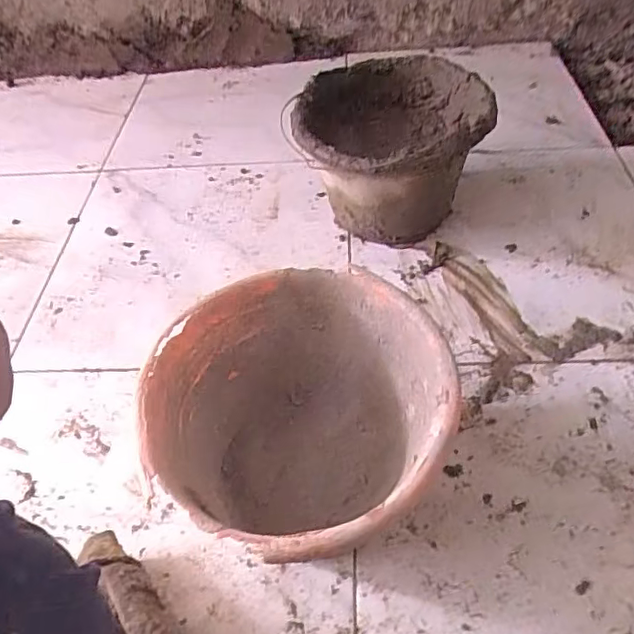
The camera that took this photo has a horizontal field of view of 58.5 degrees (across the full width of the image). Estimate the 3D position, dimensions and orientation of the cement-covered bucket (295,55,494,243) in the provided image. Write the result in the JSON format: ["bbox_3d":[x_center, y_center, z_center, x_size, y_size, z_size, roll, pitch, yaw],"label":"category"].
[{"bbox_3d":[0.094,-0.194,0.720,0.216,0.168,0.217,-2,49,3],"label":"cement-covered bucket"}]

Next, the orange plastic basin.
[{"bbox_3d":[-0.007,0.094,0.481,0.226,0.161,0.222,-2,49,3],"label":"orange plastic basin"}]

